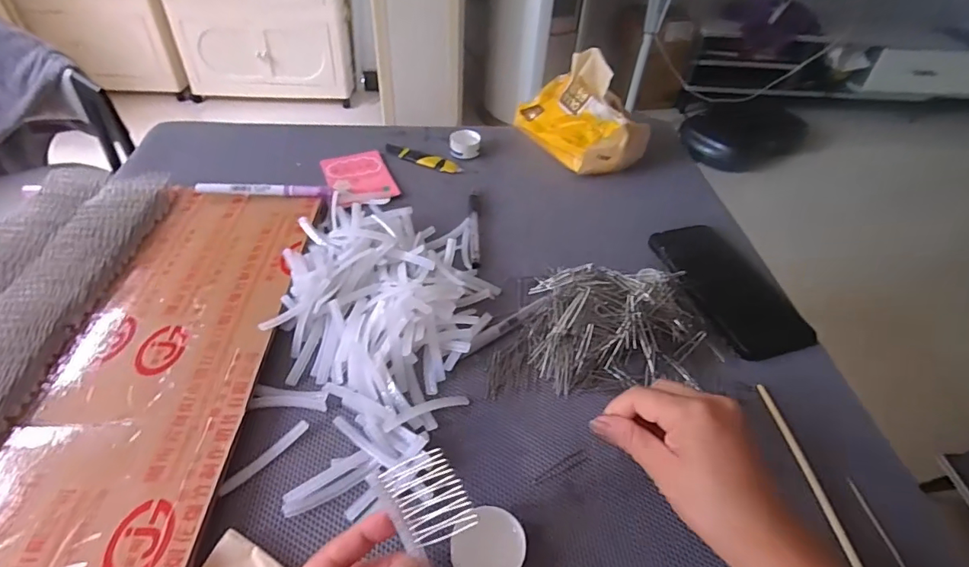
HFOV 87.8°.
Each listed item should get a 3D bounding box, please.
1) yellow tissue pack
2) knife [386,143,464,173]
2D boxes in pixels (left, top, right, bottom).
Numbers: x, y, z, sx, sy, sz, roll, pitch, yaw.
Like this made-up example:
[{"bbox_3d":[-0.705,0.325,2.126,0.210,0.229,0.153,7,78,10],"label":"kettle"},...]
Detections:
[{"bbox_3d":[0.123,-0.221,0.626,0.110,0.109,0.160,-19,49,-22],"label":"yellow tissue pack"},{"bbox_3d":[-0.075,-0.154,0.619,0.105,0.006,0.027,19,47,14],"label":"knife"}]

